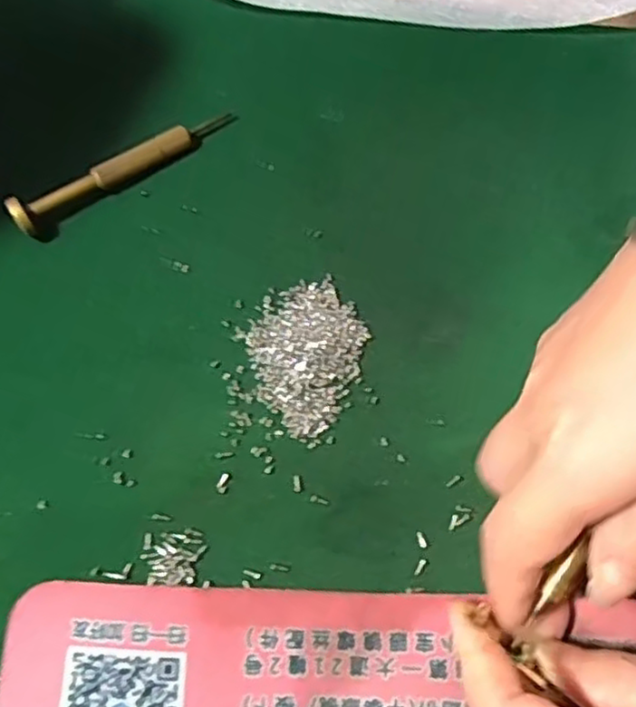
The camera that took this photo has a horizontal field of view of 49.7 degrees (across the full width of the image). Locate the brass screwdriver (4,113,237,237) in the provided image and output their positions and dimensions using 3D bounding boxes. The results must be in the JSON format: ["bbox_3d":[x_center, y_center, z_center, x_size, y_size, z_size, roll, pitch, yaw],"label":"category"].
[{"bbox_3d":[-0.075,-0.074,0.268,0.093,0.014,0.011,-33,77,-10],"label":"brass screwdriver"}]

